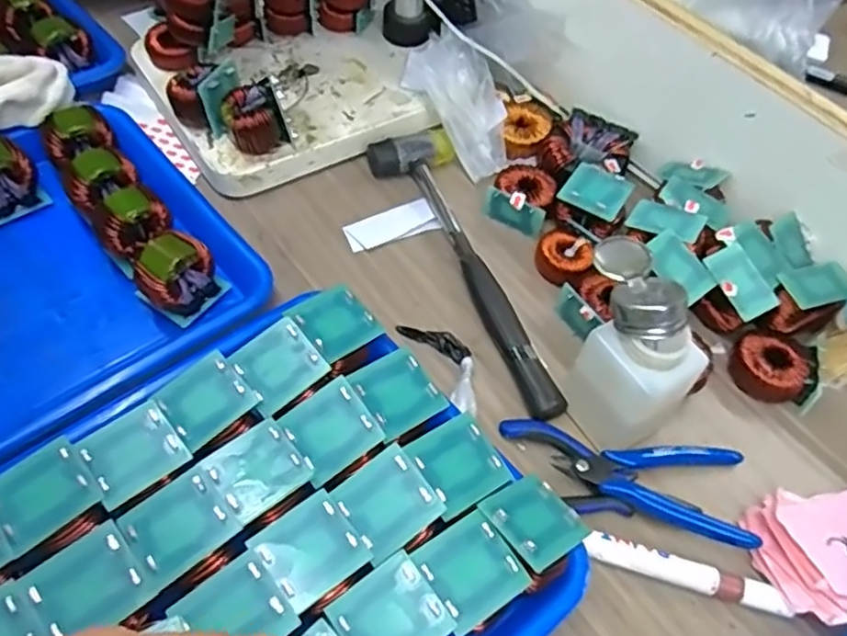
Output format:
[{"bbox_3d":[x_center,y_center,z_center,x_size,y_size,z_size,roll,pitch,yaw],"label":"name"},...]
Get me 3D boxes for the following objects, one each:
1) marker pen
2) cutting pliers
[{"bbox_3d":[0.146,0.143,0.384,0.110,0.013,0.015,16,54,6],"label":"marker pen"},{"bbox_3d":[0.121,0.095,0.409,0.146,0.015,0.057,9,54,1],"label":"cutting pliers"}]

